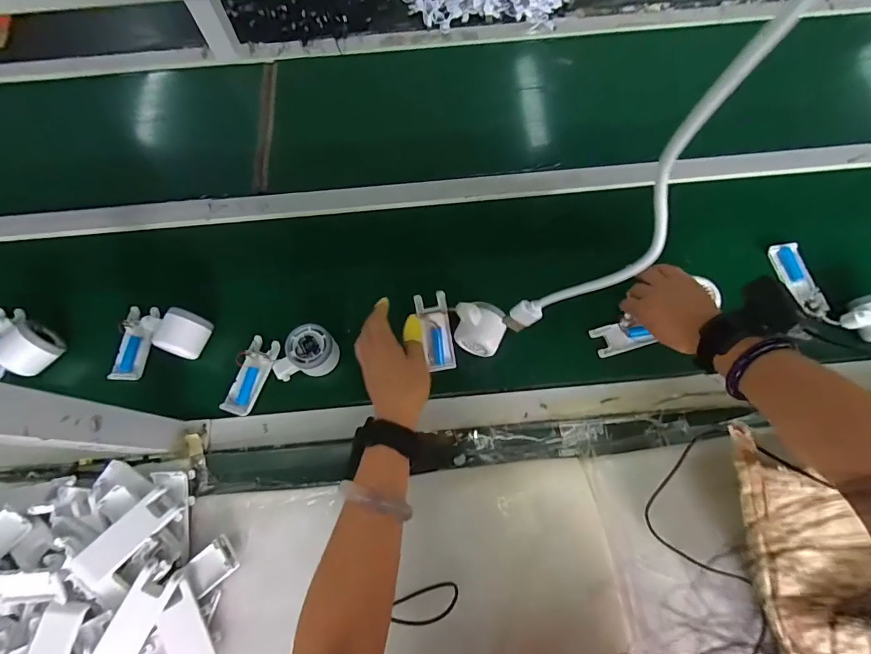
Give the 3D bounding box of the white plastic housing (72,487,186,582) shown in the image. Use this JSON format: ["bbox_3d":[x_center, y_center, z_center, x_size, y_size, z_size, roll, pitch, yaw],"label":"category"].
[{"bbox_3d":[-0.326,0.220,0.444,0.039,0.017,0.098,39,60,15],"label":"white plastic housing"}]

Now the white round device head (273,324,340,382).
[{"bbox_3d":[-0.172,0.033,0.547,0.082,0.041,0.056,-17,70,-6],"label":"white round device head"}]

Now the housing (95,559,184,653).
[{"bbox_3d":[-0.305,0.299,0.427,0.038,0.018,0.102,29,81,-3],"label":"housing"}]

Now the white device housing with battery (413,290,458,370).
[{"bbox_3d":[0.002,0.008,0.540,0.038,0.016,0.102,-14,105,-4],"label":"white device housing with battery"}]

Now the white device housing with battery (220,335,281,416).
[{"bbox_3d":[-0.244,0.064,0.556,0.039,0.015,0.105,14,70,6],"label":"white device housing with battery"}]

